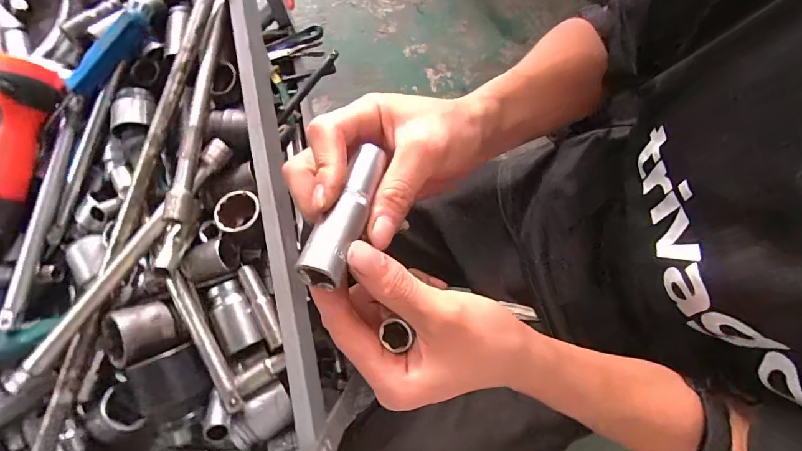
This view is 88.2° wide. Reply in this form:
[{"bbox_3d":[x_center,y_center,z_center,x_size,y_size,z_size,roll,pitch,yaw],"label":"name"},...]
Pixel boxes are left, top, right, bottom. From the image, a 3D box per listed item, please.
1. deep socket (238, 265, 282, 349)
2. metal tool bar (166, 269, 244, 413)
[{"bbox_3d":[-0.124,0.070,0.366,0.015,0.009,0.076,-27,80,-4],"label":"deep socket"},{"bbox_3d":[-0.170,0.099,0.354,0.019,0.017,0.126,-30,80,-4],"label":"metal tool bar"}]

